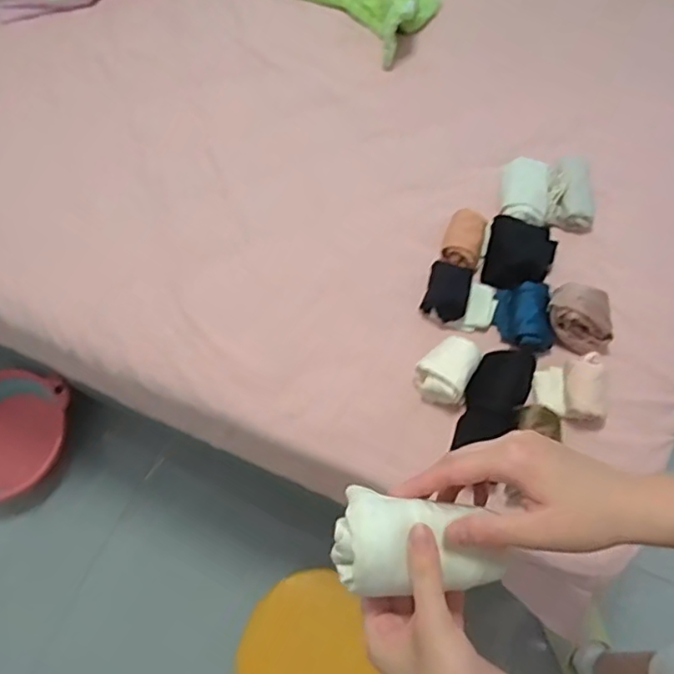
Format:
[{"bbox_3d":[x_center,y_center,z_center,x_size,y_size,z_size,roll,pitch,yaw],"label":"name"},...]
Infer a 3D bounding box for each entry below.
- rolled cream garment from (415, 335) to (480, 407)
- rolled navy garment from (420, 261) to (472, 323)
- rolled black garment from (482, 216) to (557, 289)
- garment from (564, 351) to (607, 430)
[{"bbox_3d":[0.132,0.038,0.723,0.065,0.044,0.084,20,68,11],"label":"rolled cream garment"},{"bbox_3d":[0.142,-0.057,0.770,0.055,0.033,0.071,17,67,10],"label":"rolled navy garment"},{"bbox_3d":[0.238,-0.107,0.779,0.085,0.044,0.086,13,66,8],"label":"rolled black garment"},{"bbox_3d":[0.286,0.062,0.695,0.052,0.044,0.086,-1,65,2],"label":"garment"}]

